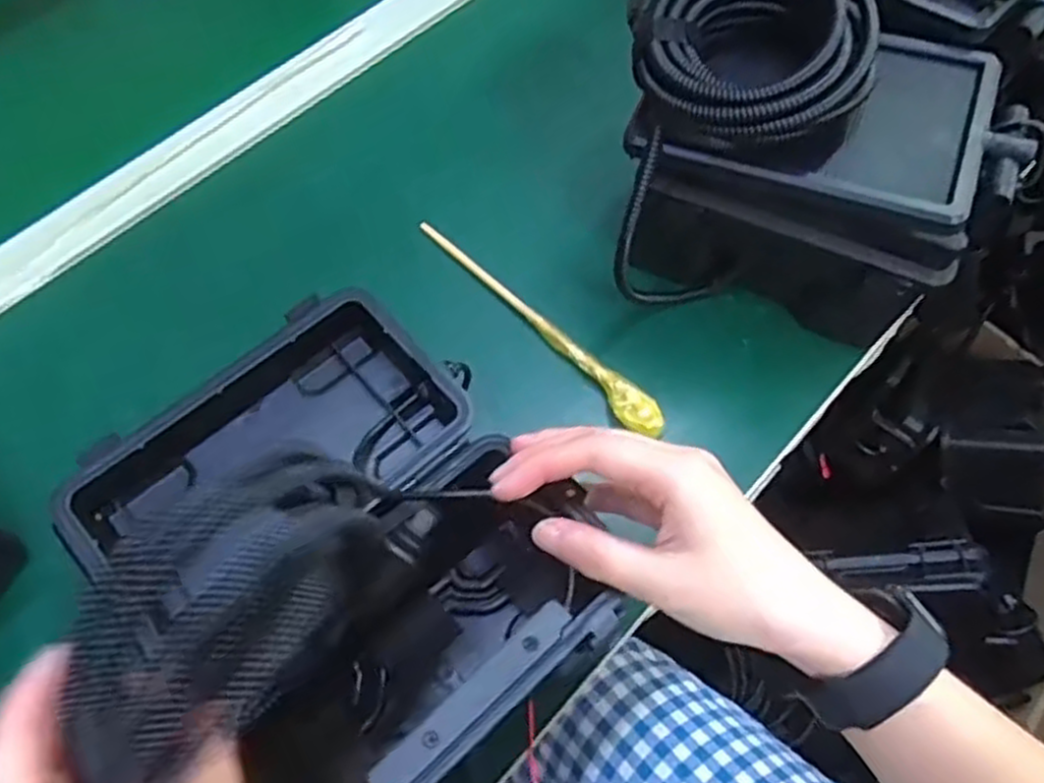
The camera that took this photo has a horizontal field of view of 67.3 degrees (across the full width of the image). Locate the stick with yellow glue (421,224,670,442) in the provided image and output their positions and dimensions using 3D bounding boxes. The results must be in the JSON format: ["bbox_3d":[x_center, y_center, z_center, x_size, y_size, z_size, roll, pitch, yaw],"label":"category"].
[{"bbox_3d":[0.009,-0.042,0.478,0.020,0.012,0.198,-41,72,-19],"label":"stick with yellow glue"}]

